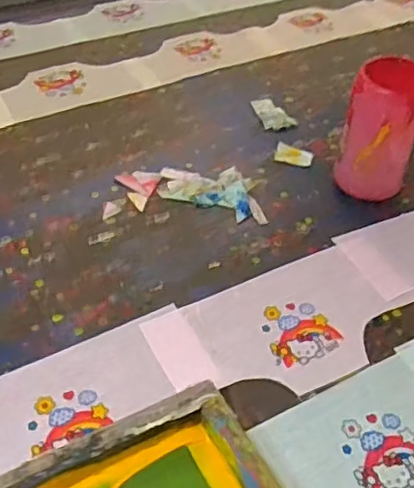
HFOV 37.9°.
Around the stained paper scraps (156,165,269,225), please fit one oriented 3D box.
[{"bbox_3d":[0.010,-0.074,0.808,0.151,0.021,0.073,14,47,9],"label":"stained paper scraps"}]

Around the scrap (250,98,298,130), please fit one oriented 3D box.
[{"bbox_3d":[0.098,-0.205,0.945,0.040,0.019,0.093,-18,50,-20],"label":"scrap"}]

